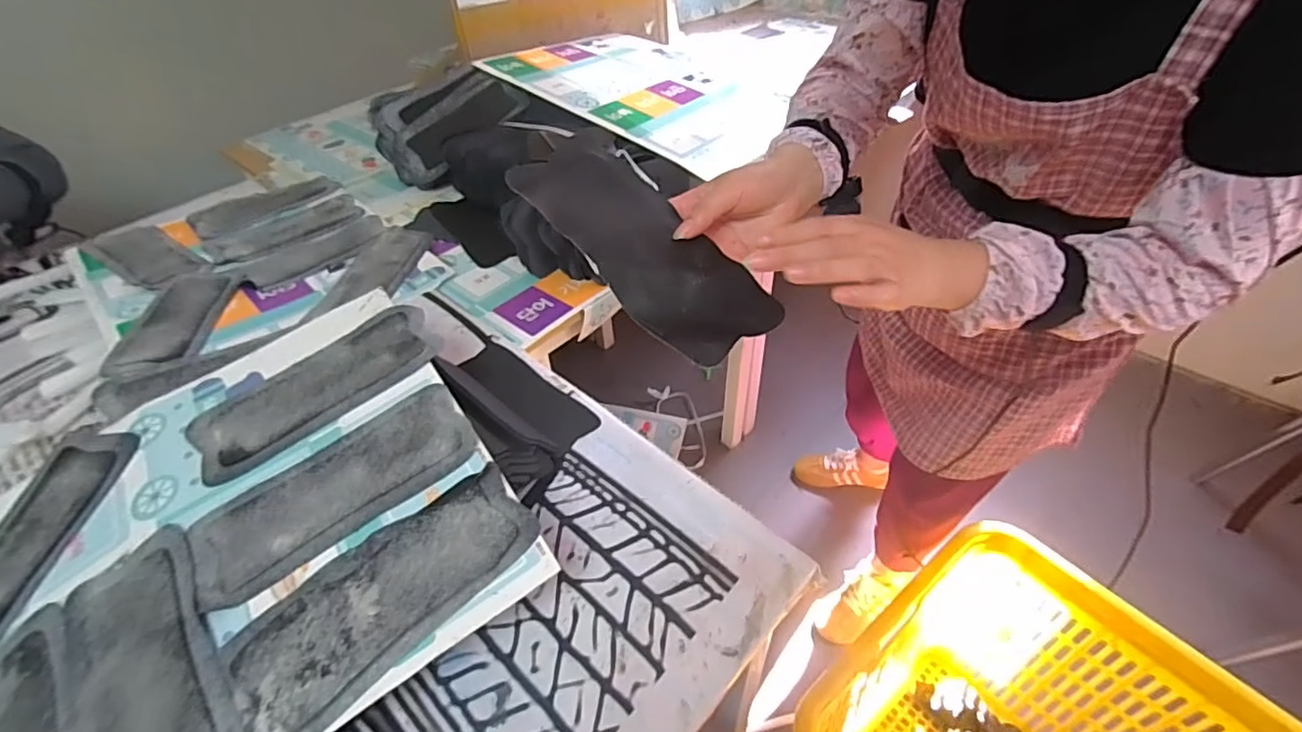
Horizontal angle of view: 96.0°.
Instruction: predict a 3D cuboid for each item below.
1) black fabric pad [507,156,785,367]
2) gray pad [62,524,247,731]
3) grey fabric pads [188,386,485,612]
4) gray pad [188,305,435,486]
[{"bbox_3d":[-0.004,-0.088,0.437,0.208,0.016,0.095,44,58,11],"label":"black fabric pad"},{"bbox_3d":[-0.341,0.212,0.394,0.101,0.008,0.216,-43,56,-11],"label":"gray pad"},{"bbox_3d":[-0.249,0.095,0.466,0.215,0.006,0.089,-32,53,-16],"label":"grey fabric pads"},{"bbox_3d":[-0.304,0.018,0.535,0.211,0.007,0.084,-34,56,-16],"label":"gray pad"}]

